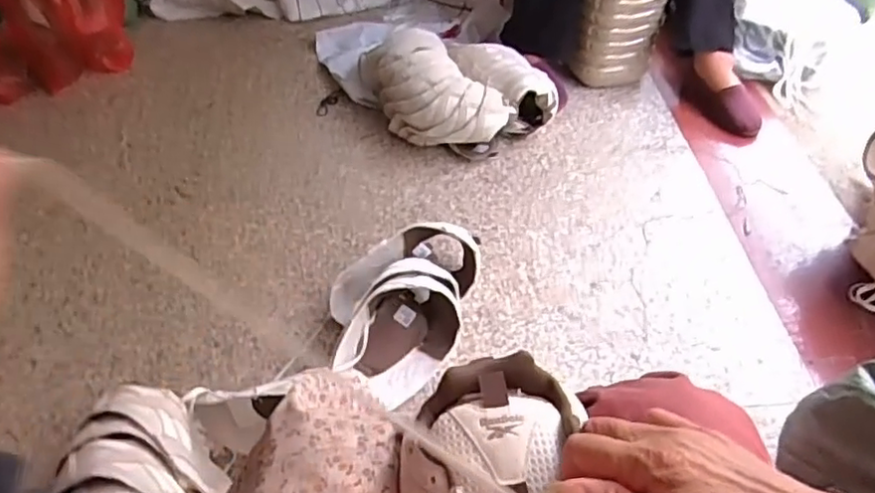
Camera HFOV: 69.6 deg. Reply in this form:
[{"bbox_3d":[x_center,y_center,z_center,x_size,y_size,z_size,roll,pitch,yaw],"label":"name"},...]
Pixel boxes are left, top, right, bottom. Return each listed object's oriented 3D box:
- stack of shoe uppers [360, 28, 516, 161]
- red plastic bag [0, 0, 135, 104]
[{"bbox_3d":[-0.016,-0.308,1.265,0.178,0.156,0.343,-23,50,-18],"label":"stack of shoe uppers"},{"bbox_3d":[-0.894,-0.501,1.388,0.377,0.248,0.242,-19,49,-15],"label":"red plastic bag"}]

